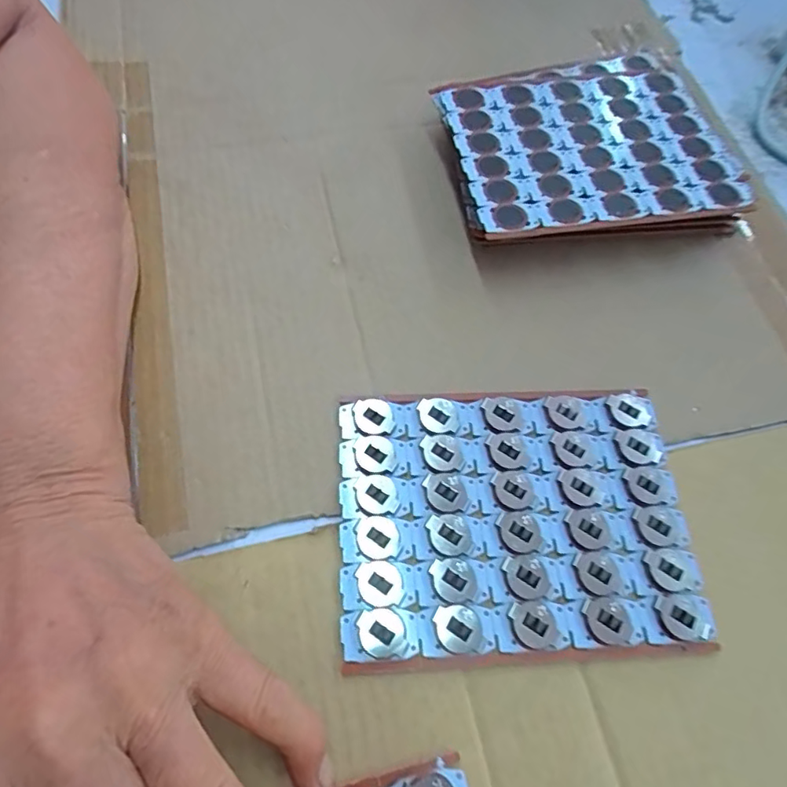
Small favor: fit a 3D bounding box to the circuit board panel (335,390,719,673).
[{"bbox_3d":[0.052,0.052,0.233,0.148,0.006,0.110,-1,64,-4],"label":"circuit board panel"}]

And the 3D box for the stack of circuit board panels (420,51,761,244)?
[{"bbox_3d":[0.111,-0.143,0.311,0.161,0.021,0.124,-9,65,-11],"label":"stack of circuit board panels"}]

